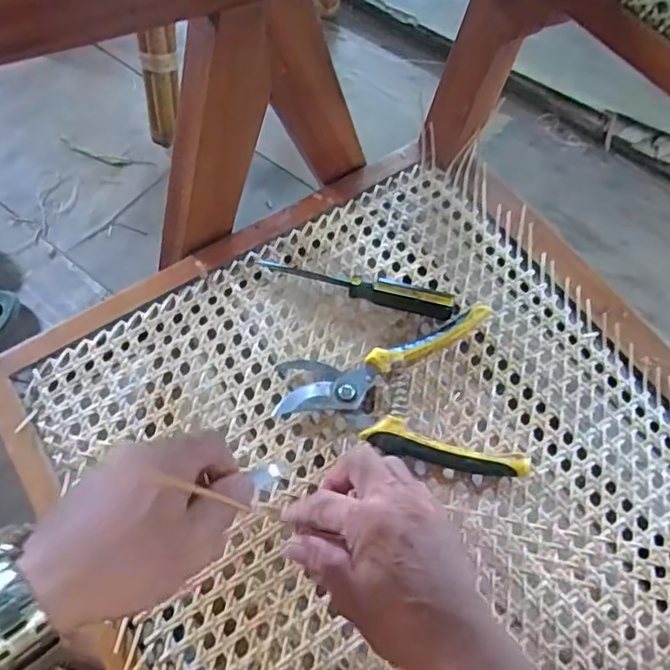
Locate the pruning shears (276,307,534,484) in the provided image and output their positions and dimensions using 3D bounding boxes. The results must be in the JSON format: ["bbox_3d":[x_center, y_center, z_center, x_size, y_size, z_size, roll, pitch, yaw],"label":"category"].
[{"bbox_3d":[0.047,0.053,0.479,0.172,0.022,0.132,-8,63,-5],"label":"pruning shears"}]

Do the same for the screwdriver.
[{"bbox_3d":[0.018,-0.040,0.524,0.161,0.022,0.024,13,63,6],"label":"screwdriver"}]

